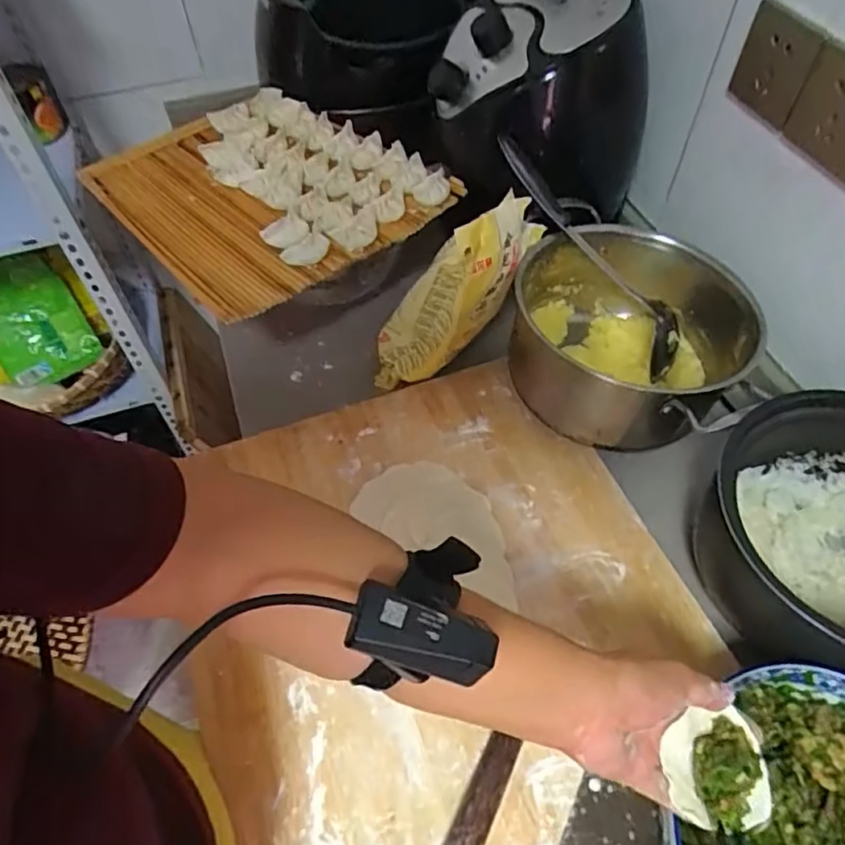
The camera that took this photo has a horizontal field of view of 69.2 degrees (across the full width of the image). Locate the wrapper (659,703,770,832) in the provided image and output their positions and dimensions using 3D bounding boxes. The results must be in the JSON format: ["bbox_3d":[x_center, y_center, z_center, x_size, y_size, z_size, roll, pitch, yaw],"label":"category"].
[{"bbox_3d":[0.187,0.216,0.383,0.060,0.030,0.063,0,56,1],"label":"wrapper"}]

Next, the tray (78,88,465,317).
[{"bbox_3d":[-0.192,-0.293,0.740,0.313,0.042,0.352,-38,63,-22],"label":"tray"}]

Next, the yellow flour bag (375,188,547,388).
[{"bbox_3d":[0.032,-0.125,0.683,0.119,0.254,0.090,11,50,-29],"label":"yellow flour bag"}]

